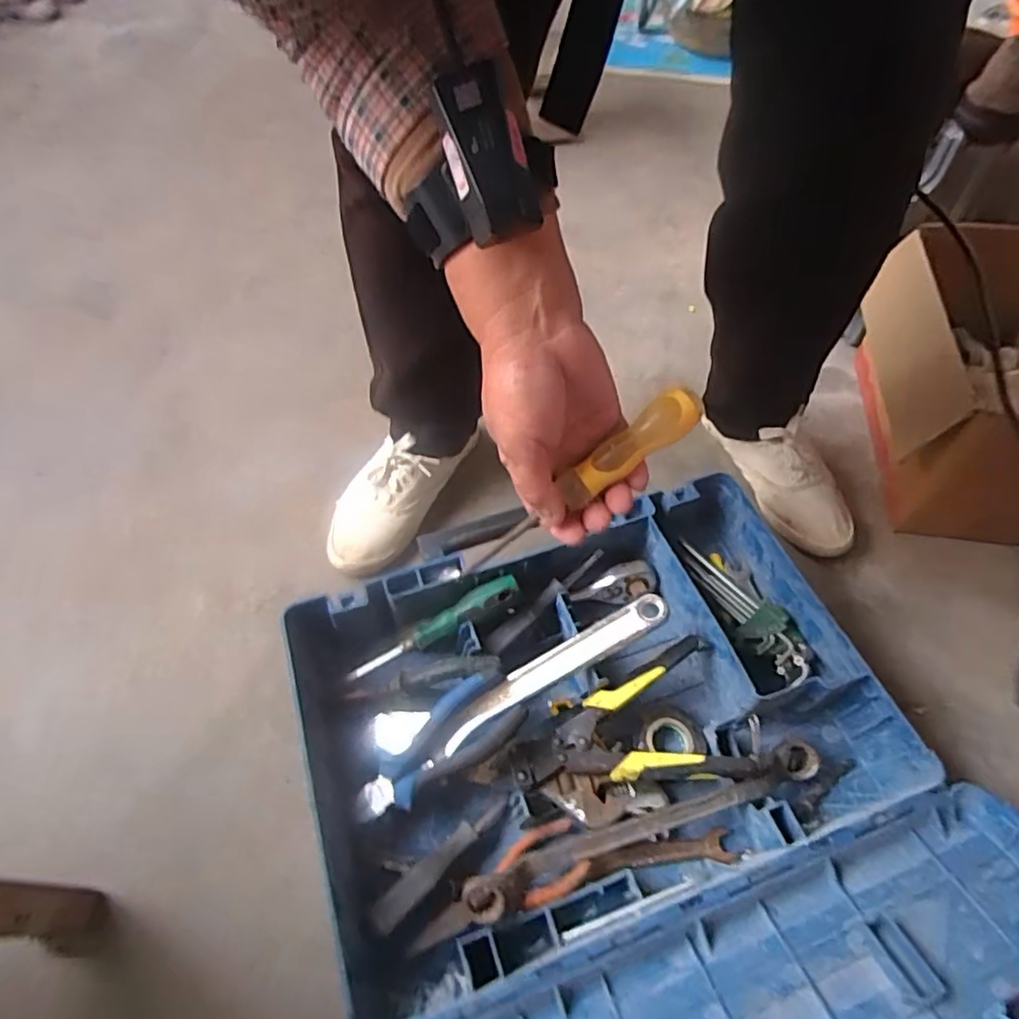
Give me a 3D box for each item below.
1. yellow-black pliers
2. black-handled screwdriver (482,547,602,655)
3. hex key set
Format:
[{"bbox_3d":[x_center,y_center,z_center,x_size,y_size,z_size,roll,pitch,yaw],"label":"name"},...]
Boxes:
[{"bbox_3d":[0.097,0.194,0.532,0.190,0.035,0.113,-17,60,-2],"label":"yellow-black pliers"},{"bbox_3d":[0.034,0.084,0.591,0.144,0.015,0.016,-36,62,-24],"label":"black-handled screwdriver"},{"bbox_3d":[0.225,0.090,0.601,0.039,0.025,0.166,-22,57,-16],"label":"hex key set"}]

